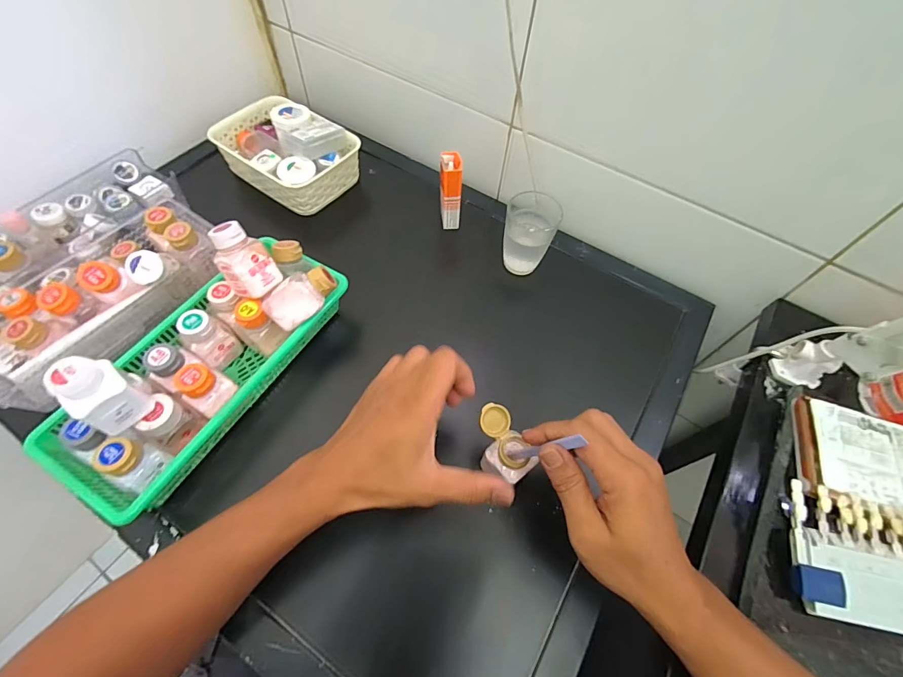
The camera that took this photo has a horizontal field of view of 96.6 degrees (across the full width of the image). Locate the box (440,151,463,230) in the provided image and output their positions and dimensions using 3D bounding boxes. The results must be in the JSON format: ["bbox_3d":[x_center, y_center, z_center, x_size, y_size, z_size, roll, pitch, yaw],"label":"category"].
[{"bbox_3d":[-0.002,-0.201,0.552,0.028,0.092,0.041,0,60,-4],"label":"box"}]

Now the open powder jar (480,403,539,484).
[{"bbox_3d":[0.046,0.100,0.375,0.041,0.039,0.065,-34,68,-21],"label":"open powder jar"}]

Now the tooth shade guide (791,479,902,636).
[{"bbox_3d":[0.351,0.179,0.313,0.167,0.027,0.090,13,60,3],"label":"tooth shade guide"}]

